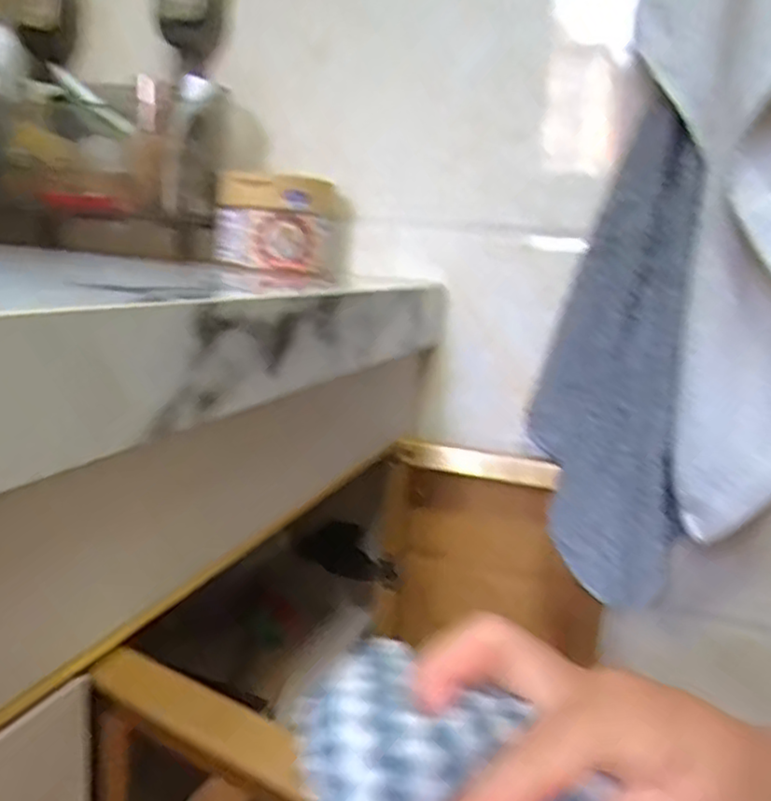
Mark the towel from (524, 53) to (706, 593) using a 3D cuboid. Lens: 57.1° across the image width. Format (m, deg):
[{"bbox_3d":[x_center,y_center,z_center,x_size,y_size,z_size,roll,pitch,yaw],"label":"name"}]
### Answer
[{"bbox_3d":[0.175,-0.030,0.526,0.058,0.322,0.135,-7,17,-41],"label":"towel"}]

